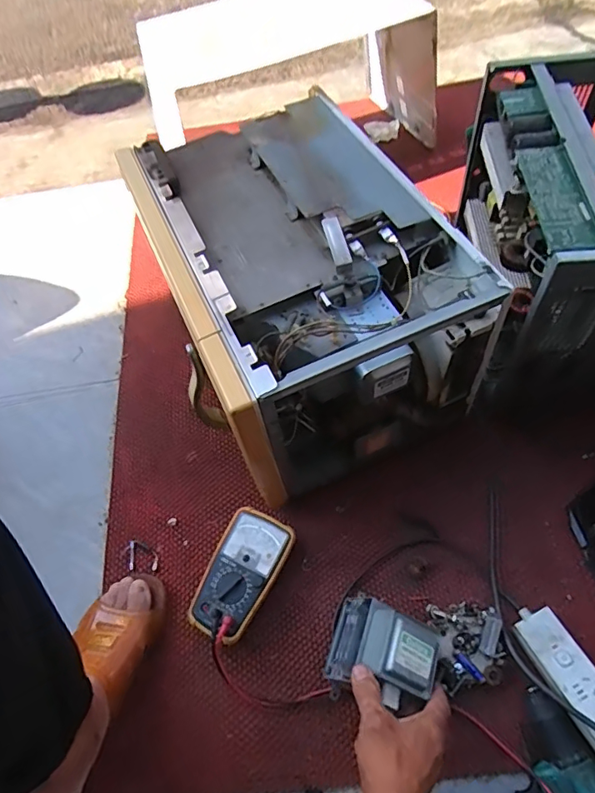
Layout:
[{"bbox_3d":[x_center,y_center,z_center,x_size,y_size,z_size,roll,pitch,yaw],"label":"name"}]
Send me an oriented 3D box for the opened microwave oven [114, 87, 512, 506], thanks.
[{"bbox_3d":[-0.013,-0.157,0.746,0.355,0.268,0.485,-24,61,-7],"label":"opened microwave oven"}]

